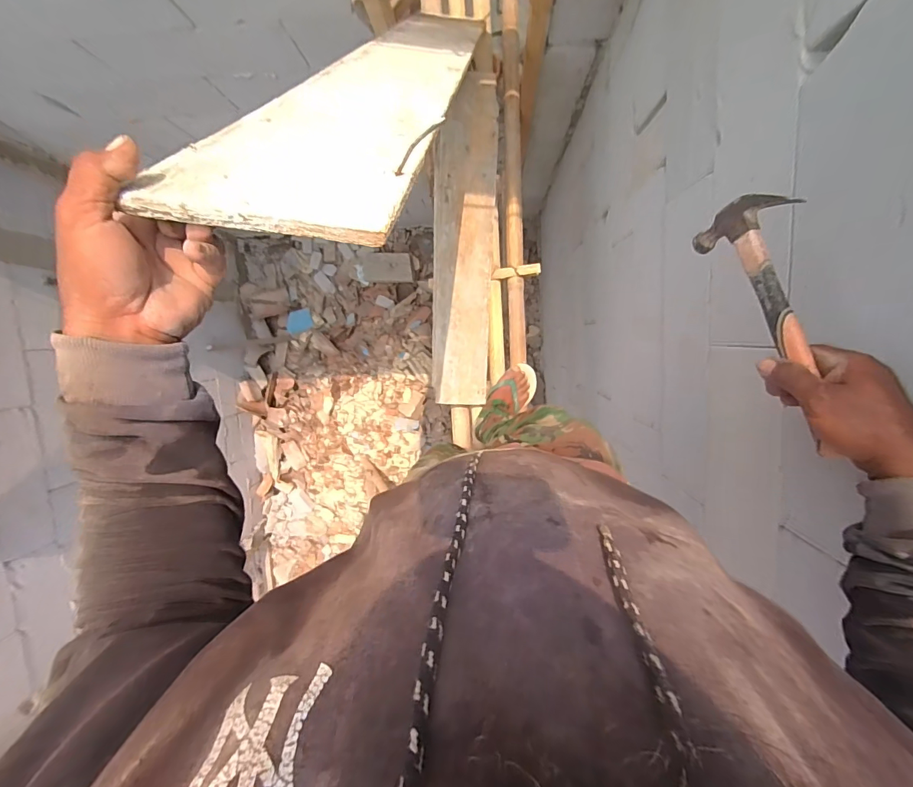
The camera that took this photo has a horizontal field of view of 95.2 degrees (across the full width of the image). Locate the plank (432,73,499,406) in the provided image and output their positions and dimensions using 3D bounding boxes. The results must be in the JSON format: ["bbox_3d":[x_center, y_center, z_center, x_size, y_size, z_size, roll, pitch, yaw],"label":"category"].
[{"bbox_3d":[0.027,-0.424,1.265,0.181,0.041,0.914,-1,100,-10],"label":"plank"}]

